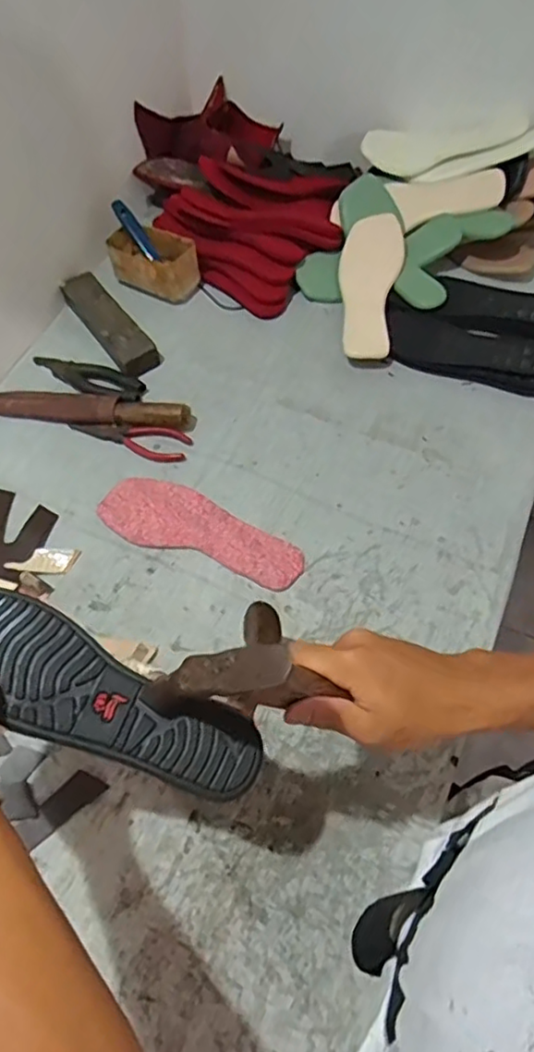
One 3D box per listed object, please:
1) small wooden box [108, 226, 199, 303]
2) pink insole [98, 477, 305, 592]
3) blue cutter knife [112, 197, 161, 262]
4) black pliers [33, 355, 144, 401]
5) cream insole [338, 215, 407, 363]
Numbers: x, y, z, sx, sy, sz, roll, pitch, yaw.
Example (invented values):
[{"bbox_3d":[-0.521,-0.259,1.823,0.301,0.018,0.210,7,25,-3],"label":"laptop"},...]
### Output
[{"bbox_3d":[-0.159,-0.379,0.915,0.129,0.073,0.082,26,63,17],"label":"small wooden box"},{"bbox_3d":[-0.074,0.002,0.721,0.240,0.007,0.083,19,61,14],"label":"pink insole"},{"bbox_3d":[-0.187,-0.423,0.911,0.018,0.017,0.098,-38,95,-19],"label":"blue cutter knife"},{"bbox_3d":[-0.237,-0.200,0.845,0.165,0.020,0.042,23,62,16],"label":"black pliers"},{"bbox_3d":[0.139,-0.328,0.865,0.081,0.029,0.216,7,79,6],"label":"cream insole"}]

